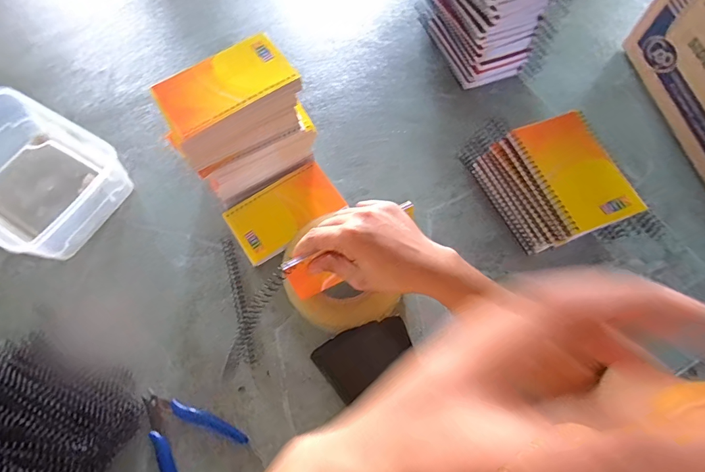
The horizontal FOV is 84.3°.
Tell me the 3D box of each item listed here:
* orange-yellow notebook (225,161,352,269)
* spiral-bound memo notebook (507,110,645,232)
[{"bbox_3d":[-0.081,-0.032,0.469,0.131,0.014,0.079,-34,78,-9],"label":"orange-yellow notebook"},{"bbox_3d":[0.227,-0.069,0.397,0.080,0.016,0.124,-18,67,-8],"label":"spiral-bound memo notebook"}]

